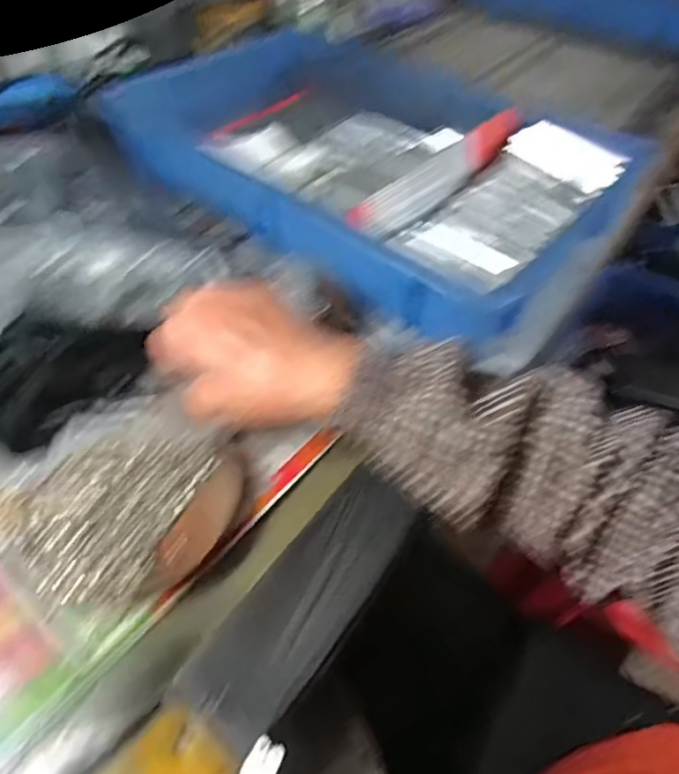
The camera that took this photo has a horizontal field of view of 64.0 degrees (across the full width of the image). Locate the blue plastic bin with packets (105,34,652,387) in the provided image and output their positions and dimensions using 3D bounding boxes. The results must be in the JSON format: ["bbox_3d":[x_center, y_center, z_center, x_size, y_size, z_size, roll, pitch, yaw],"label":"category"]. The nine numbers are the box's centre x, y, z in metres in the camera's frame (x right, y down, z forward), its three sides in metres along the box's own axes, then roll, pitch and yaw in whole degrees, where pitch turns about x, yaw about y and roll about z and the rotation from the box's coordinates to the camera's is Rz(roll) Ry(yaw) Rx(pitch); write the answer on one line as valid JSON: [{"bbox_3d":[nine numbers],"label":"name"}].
[{"bbox_3d":[0.034,-0.218,0.519,0.422,0.078,0.283,30,55,21],"label":"blue plastic bin with packets"}]

